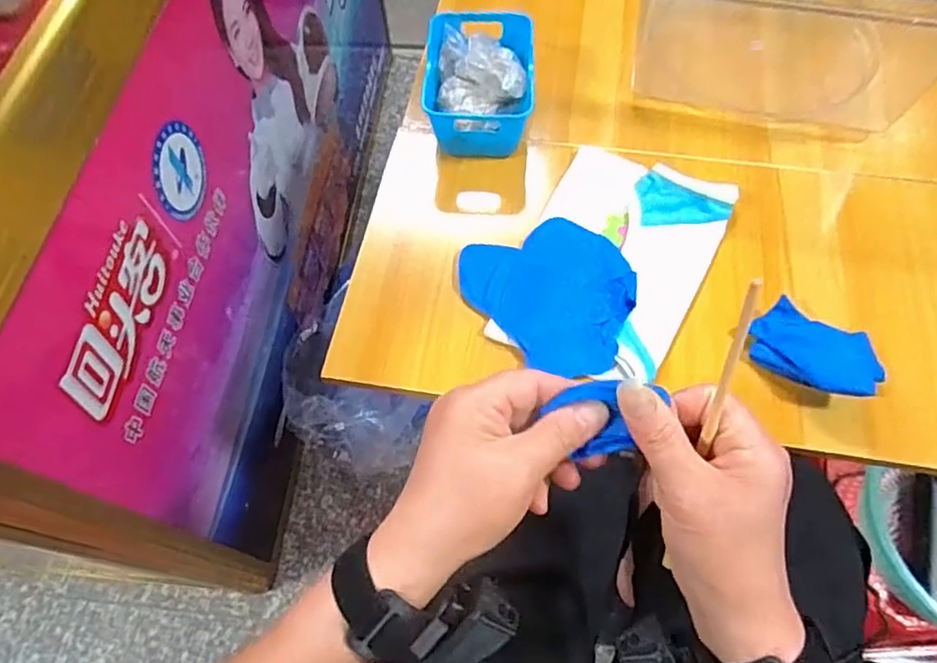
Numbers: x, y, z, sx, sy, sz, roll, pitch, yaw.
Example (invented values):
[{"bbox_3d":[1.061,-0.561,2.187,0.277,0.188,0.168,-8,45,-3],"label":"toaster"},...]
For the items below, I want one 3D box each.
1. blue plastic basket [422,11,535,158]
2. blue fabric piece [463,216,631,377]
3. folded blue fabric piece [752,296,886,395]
[{"bbox_3d":[0.011,-0.253,0.628,0.107,0.074,0.153,2,62,3],"label":"blue plastic basket"},{"bbox_3d":[0.080,-0.038,0.545,0.130,0.014,0.158,-35,66,-15],"label":"blue fabric piece"},{"bbox_3d":[0.286,0.016,0.506,0.099,0.035,0.060,28,67,16],"label":"folded blue fabric piece"}]

